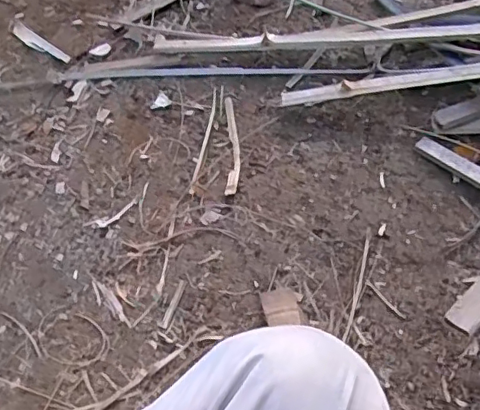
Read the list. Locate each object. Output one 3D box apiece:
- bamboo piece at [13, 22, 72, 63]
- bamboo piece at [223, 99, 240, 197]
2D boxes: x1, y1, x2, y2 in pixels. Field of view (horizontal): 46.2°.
[{"bbox_3d":[-0.369,-0.297,1.035,0.175,0.013,0.029,36,67,24],"label":"bamboo piece"},{"bbox_3d":[-0.012,-0.095,0.879,0.022,0.009,0.195,-3,58,3],"label":"bamboo piece"}]

